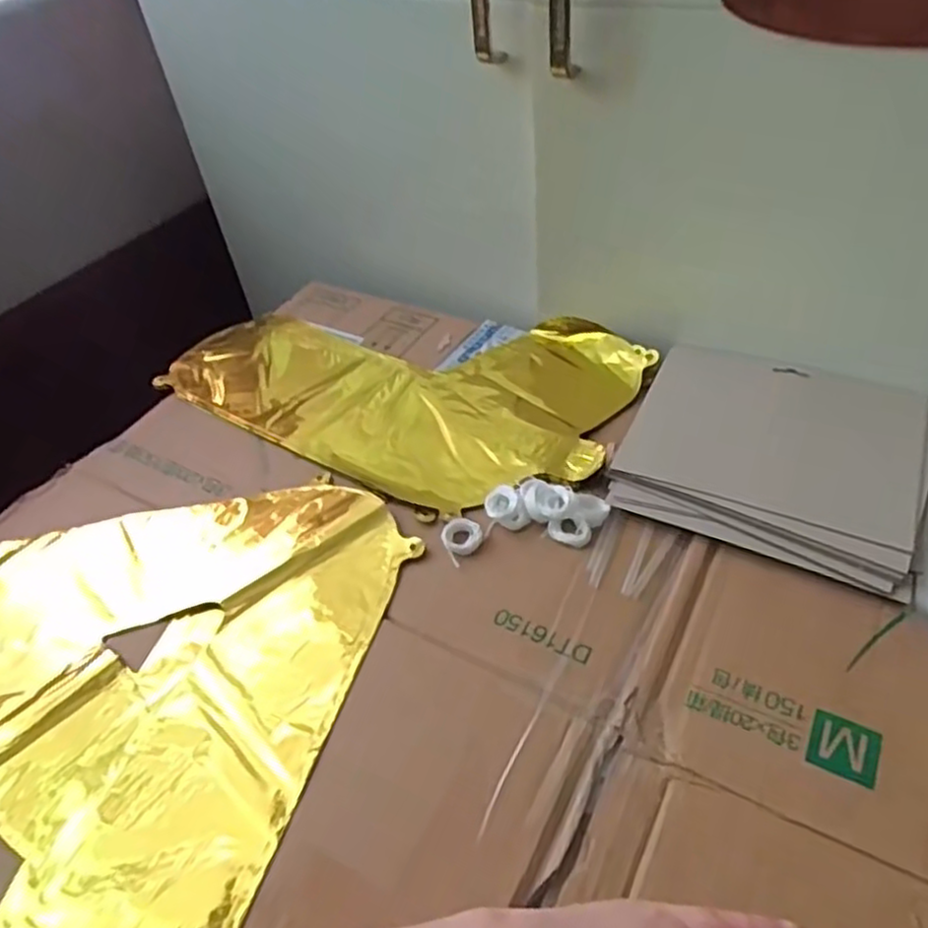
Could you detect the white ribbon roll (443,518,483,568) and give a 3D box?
[{"bbox_3d":[-0.003,0.051,0.489,0.025,0.009,0.031,31,56,32],"label":"white ribbon roll"}]

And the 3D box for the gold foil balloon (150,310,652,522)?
[{"bbox_3d":[-0.066,-0.081,0.631,0.403,0.009,0.243,17,49,22],"label":"gold foil balloon"}]

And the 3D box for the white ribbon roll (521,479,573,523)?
[{"bbox_3d":[0.058,0.025,0.500,0.033,0.016,0.029,-4,45,3],"label":"white ribbon roll"}]

